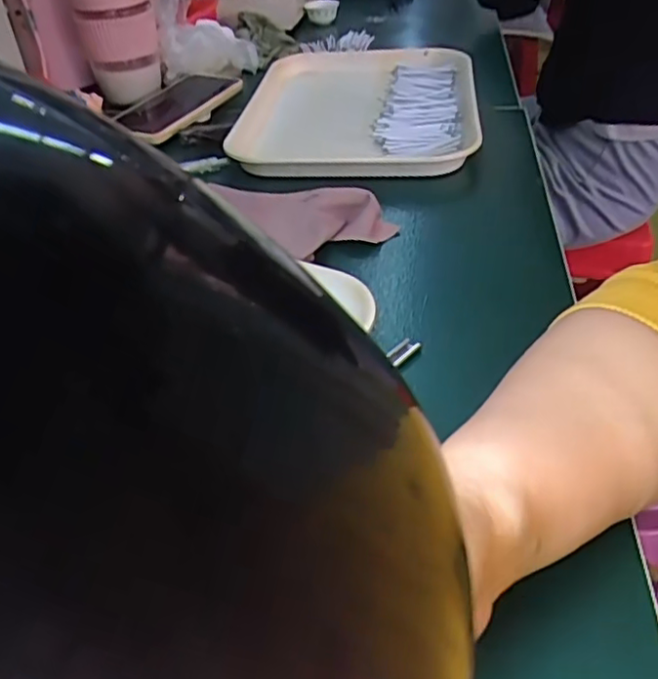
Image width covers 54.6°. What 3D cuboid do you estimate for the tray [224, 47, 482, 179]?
[{"bbox_3d":[0.034,-0.242,0.644,0.223,0.028,0.293,3,39,7],"label":"tray"}]

